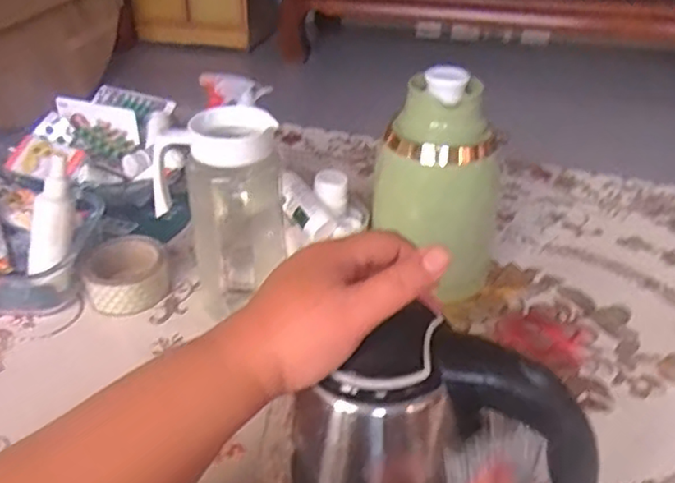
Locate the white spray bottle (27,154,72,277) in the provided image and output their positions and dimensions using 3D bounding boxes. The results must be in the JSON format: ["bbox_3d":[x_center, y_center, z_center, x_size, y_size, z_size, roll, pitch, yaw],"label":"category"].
[{"bbox_3d":[-0.284,-0.024,0.632,0.026,0.118,0.030,24,16,31],"label":"white spray bottle"}]

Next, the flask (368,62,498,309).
[{"bbox_3d":[0.106,-0.058,0.670,0.125,0.228,0.119,13,36,18],"label":"flask"}]

